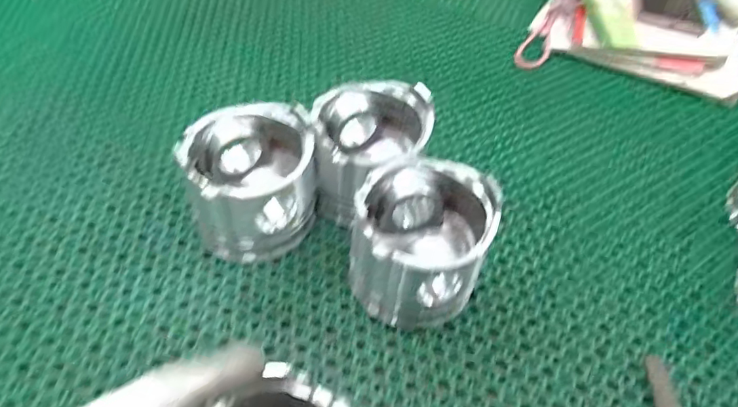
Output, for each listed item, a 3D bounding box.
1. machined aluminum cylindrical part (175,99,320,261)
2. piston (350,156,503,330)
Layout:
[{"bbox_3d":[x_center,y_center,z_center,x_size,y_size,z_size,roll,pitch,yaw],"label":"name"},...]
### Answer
[{"bbox_3d":[-0.089,-0.021,0.392,0.091,0.092,0.090,2,50,-2],"label":"machined aluminum cylindrical part"},{"bbox_3d":[0.034,0.025,0.359,0.088,0.093,0.083,2,50,-2],"label":"piston"}]

